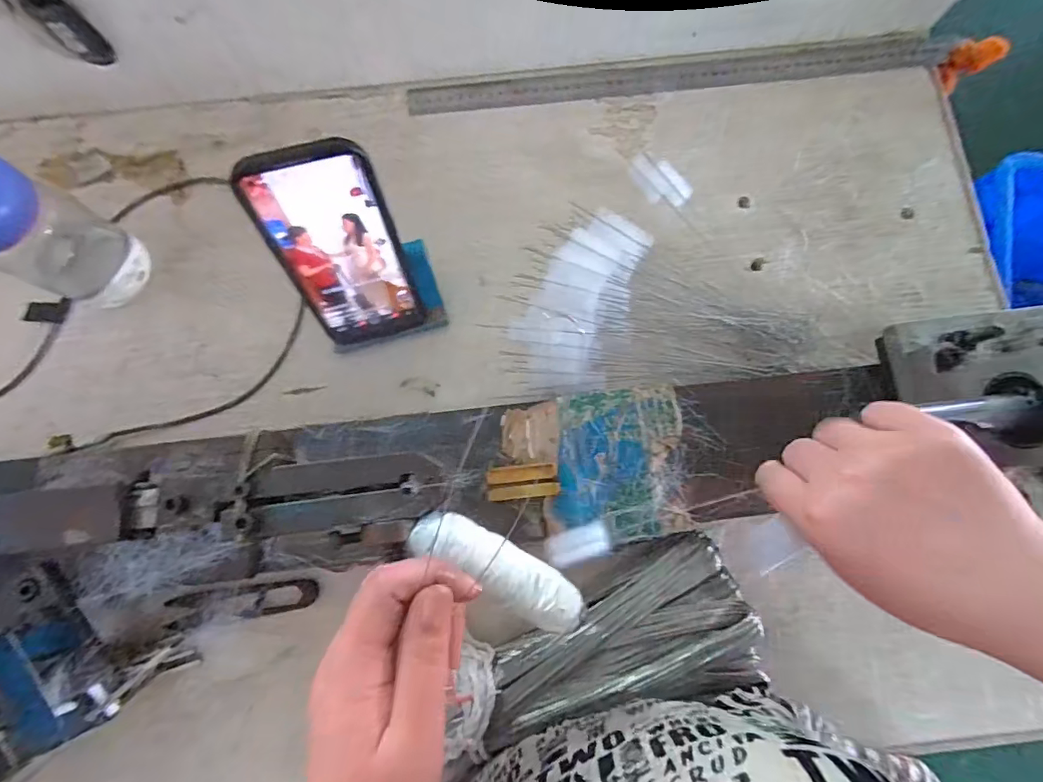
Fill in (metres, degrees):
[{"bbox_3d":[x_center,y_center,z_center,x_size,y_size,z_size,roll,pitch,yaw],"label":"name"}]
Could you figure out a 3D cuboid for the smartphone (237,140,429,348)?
[{"bbox_3d":[-0.125,-0.093,0.359,0.077,0.167,0.013,-9,58,-1],"label":"smartphone"}]

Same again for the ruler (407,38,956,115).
[{"bbox_3d":[0.149,-0.300,0.486,0.507,0.006,0.034,-6,77,-1],"label":"ruler"}]

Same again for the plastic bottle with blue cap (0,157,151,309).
[{"bbox_3d":[-0.362,-0.117,0.379,0.054,0.150,0.072,29,81,5],"label":"plastic bottle with blue cap"}]

